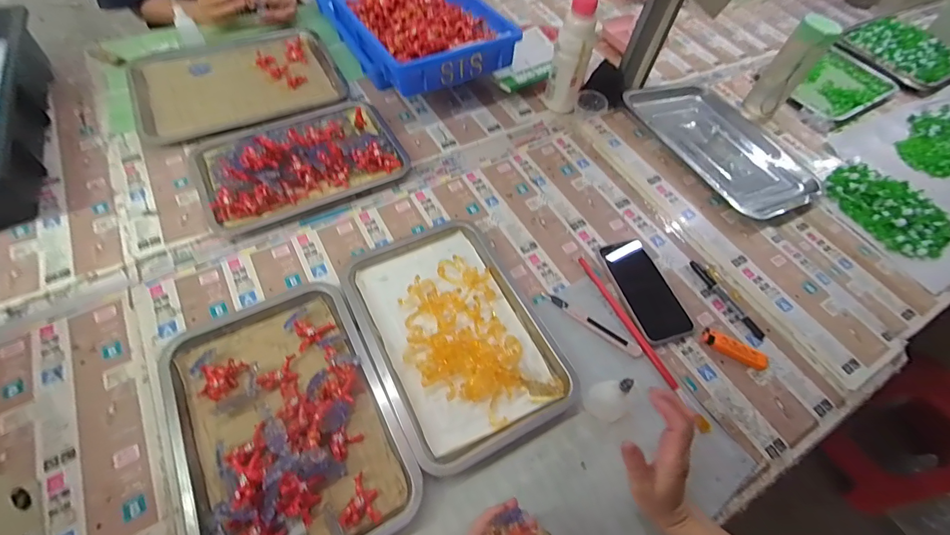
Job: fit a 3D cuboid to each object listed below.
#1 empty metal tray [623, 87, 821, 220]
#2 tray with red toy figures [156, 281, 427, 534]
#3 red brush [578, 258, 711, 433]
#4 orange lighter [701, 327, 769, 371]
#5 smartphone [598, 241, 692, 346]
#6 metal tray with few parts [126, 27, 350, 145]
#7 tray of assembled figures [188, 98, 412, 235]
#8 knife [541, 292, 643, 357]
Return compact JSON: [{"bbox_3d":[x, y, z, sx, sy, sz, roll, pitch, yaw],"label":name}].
[{"bbox_3d":[0.460,-0.230,0.779,0.259,0.036,0.339,-17,61,-27],"label":"empty metal tray"},{"bbox_3d":[-0.211,0.163,0.448,0.215,0.048,0.316,-23,60,-19],"label":"tray with red toy figures"},{"bbox_3d":[0.216,0.090,0.546,0.015,0.005,0.265,-21,60,-18],"label":"red brush"},{"bbox_3d":[0.343,0.107,0.540,0.086,0.016,0.024,26,58,13],"label":"orange lighter"},{"bbox_3d":[0.242,0.027,0.587,0.079,0.008,0.164,-10,57,-11],"label":"smartphone"},{"bbox_3d":[-0.455,-0.372,0.784,0.347,0.023,0.292,-22,60,-18],"label":"metal tray with few parts"},{"bbox_3d":[-0.281,-0.193,0.653,0.308,0.050,0.197,-23,61,-19],"label":"tray of assembled figures"},{"bbox_3d":[0.156,0.073,0.549,0.144,0.006,0.018,33,60,17],"label":"knife"}]

